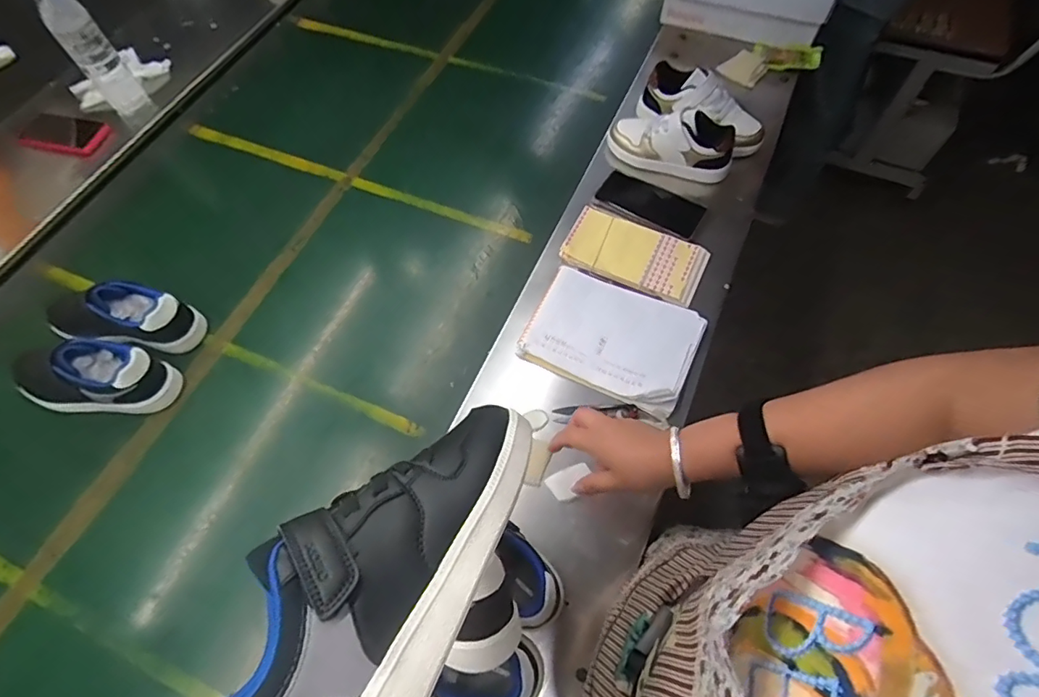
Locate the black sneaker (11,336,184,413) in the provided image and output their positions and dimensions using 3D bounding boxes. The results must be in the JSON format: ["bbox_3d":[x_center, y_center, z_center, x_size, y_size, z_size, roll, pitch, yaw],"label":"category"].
[{"bbox_3d":[-0.574,0.032,0.682,0.204,0.091,0.074,0,64,2],"label":"black sneaker"}]

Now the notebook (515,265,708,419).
[{"bbox_3d":[0.123,-0.022,0.695,0.214,0.014,0.160,23,66,13],"label":"notebook"}]

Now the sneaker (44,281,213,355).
[{"bbox_3d":[-0.572,-0.051,0.733,0.214,0.094,0.072,7,64,5],"label":"sneaker"}]

